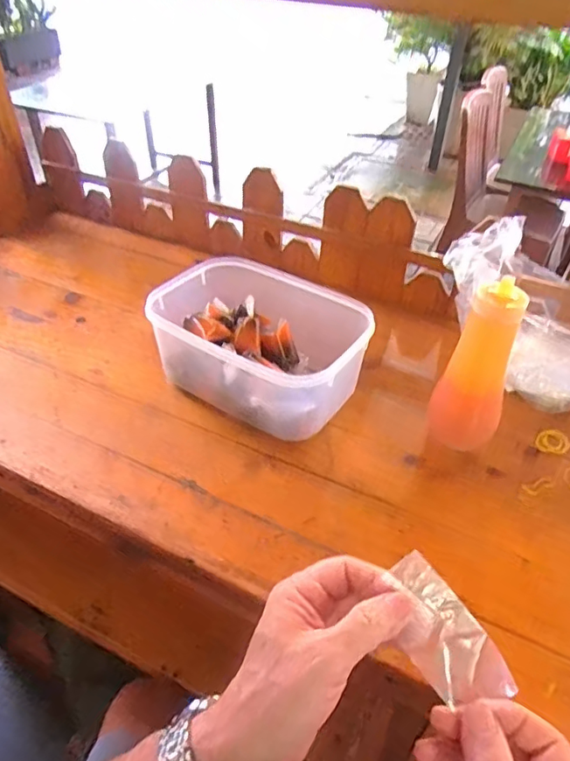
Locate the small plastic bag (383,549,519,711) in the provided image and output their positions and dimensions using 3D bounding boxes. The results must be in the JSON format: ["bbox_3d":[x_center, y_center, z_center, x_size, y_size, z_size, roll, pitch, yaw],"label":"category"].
[{"bbox_3d":[0.093,0.152,0.320,0.044,0.014,0.086,-39,81,-3],"label":"small plastic bag"}]

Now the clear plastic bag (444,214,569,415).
[{"bbox_3d":[0.303,-0.080,0.601,0.234,0.159,0.144,29,47,27],"label":"clear plastic bag"}]

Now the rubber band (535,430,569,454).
[{"bbox_3d":[0.286,0.066,0.568,0.036,0.004,0.028,-8,55,-2],"label":"rubber band"}]

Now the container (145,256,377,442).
[{"bbox_3d":[-0.024,-0.041,0.607,0.230,0.106,0.170,26,46,25],"label":"container"}]

